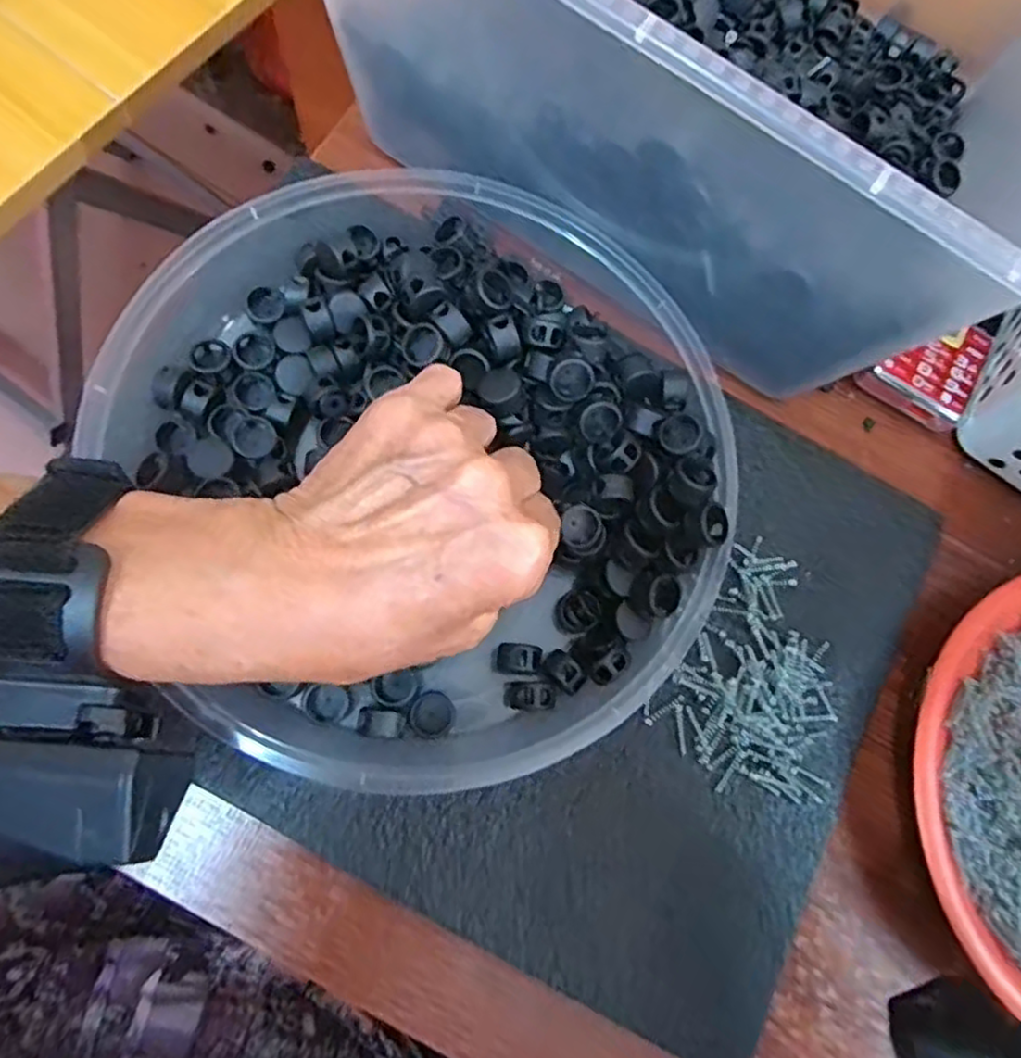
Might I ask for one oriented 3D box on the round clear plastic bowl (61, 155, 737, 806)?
[{"bbox_3d":[-0.029,-0.024,0.283,0.223,0.084,0.244,0,77,1],"label":"round clear plastic bowl"}]

